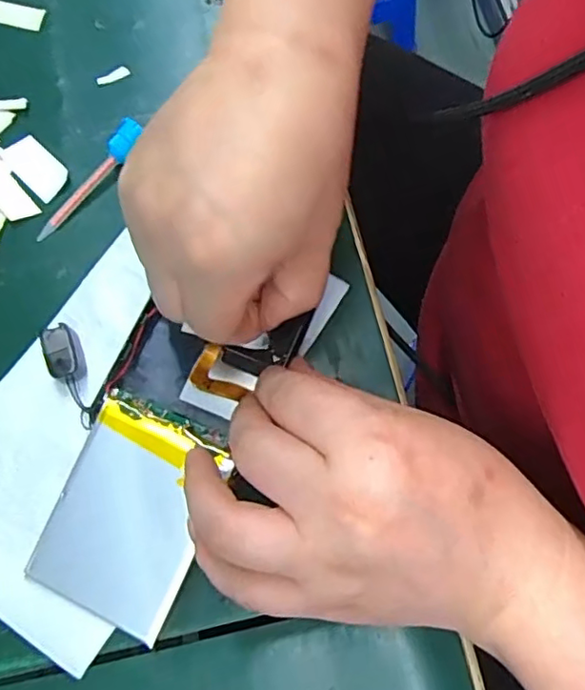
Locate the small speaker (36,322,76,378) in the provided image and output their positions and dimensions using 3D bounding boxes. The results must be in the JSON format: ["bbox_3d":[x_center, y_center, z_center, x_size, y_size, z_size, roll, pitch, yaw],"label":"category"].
[{"bbox_3d":[-0.106,0.002,0.272,0.013,0.010,0.027,-22,72,-6],"label":"small speaker"}]

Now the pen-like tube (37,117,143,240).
[{"bbox_3d":[-0.103,-0.084,0.300,0.010,0.014,0.074,35,75,12],"label":"pen-like tube"}]

